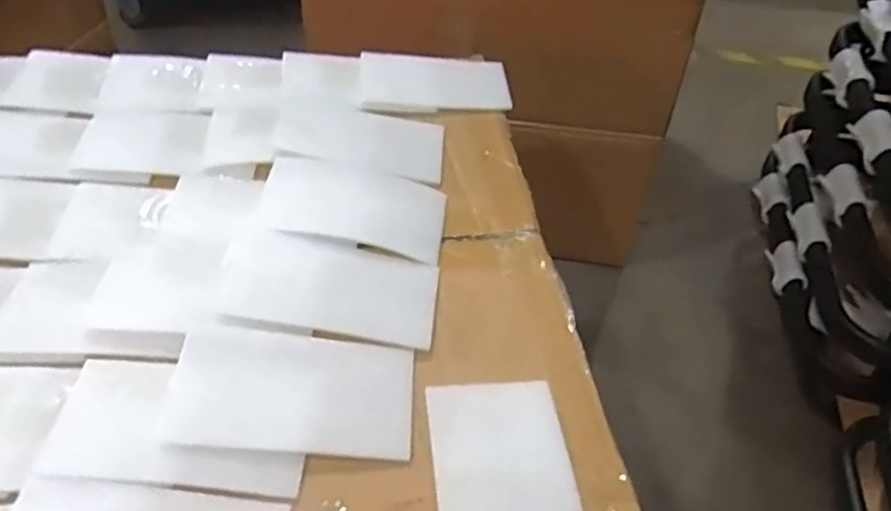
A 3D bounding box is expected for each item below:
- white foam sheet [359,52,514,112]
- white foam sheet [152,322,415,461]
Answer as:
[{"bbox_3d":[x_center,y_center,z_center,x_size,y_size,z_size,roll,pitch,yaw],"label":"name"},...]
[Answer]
[{"bbox_3d":[-0.010,-0.170,0.680,0.141,0.007,0.086,-2,52,-11],"label":"white foam sheet"},{"bbox_3d":[-0.093,0.084,0.433,0.145,0.006,0.082,10,47,-12],"label":"white foam sheet"}]

